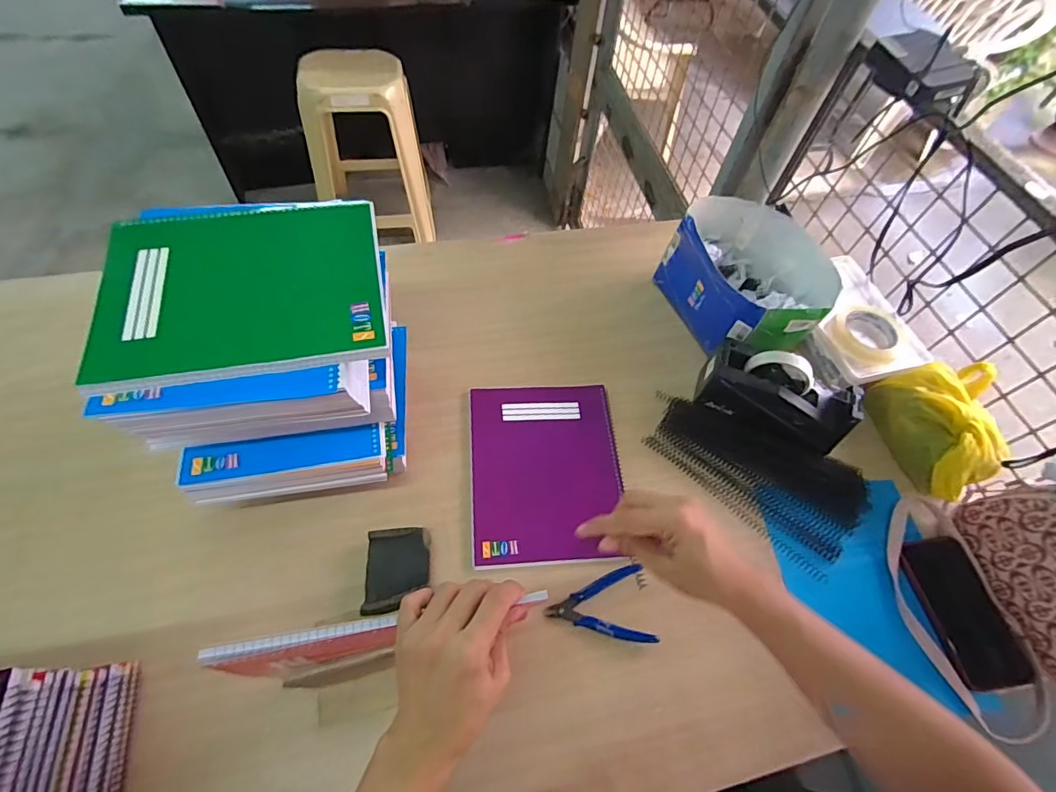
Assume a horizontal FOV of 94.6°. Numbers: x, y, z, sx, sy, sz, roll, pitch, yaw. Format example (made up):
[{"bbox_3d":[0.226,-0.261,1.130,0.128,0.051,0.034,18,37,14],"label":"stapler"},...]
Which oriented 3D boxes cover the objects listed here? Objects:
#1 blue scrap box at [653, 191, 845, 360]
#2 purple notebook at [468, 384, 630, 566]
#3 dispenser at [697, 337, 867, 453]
[{"bbox_3d":[0.354,-0.184,0.784,0.208,0.124,0.256,-9,61,-11],"label":"blue scrap box"},{"bbox_3d":[0.025,0.098,0.671,0.203,0.014,0.256,-1,59,-7],"label":"purple notebook"},{"bbox_3d":[0.353,0.001,0.695,0.209,0.105,0.098,26,60,10],"label":"dispenser"}]

